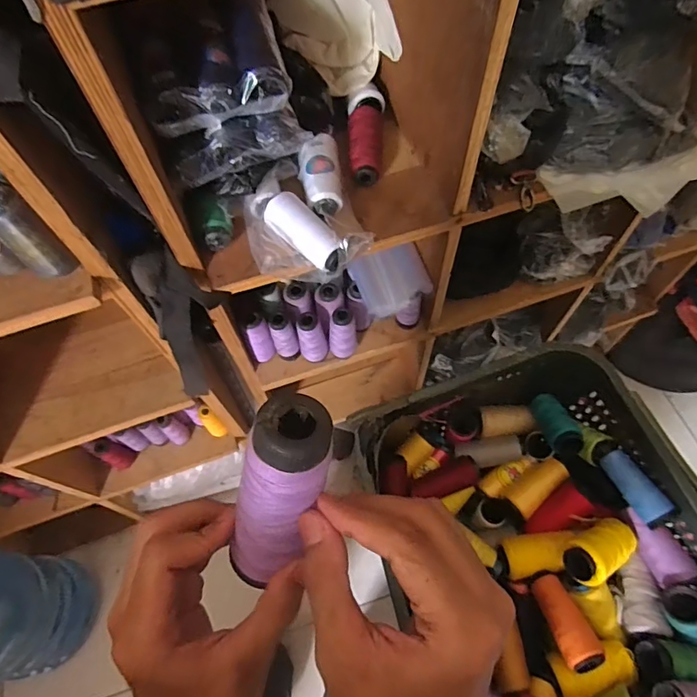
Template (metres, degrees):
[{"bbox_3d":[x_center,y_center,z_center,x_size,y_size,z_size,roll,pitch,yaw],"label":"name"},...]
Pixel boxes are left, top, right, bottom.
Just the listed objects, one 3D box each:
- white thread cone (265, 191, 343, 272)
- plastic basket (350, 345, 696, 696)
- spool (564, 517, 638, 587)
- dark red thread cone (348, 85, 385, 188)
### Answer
[{"bbox_3d":[-0.050,-0.136,0.555,0.111,0.039,0.045,39,71,19],"label":"white thread cone"},{"bbox_3d":[0.292,0.290,0.614,0.338,0.190,0.538,-19,64,-7],"label":"plastic basket"},{"bbox_3d":[0.332,0.261,0.622,0.106,0.050,0.058,-21,62,-29],"label":"spool"},{"bbox_3d":[0.024,-0.292,0.643,0.049,0.042,0.147,1,63,3],"label":"dark red thread cone"}]

